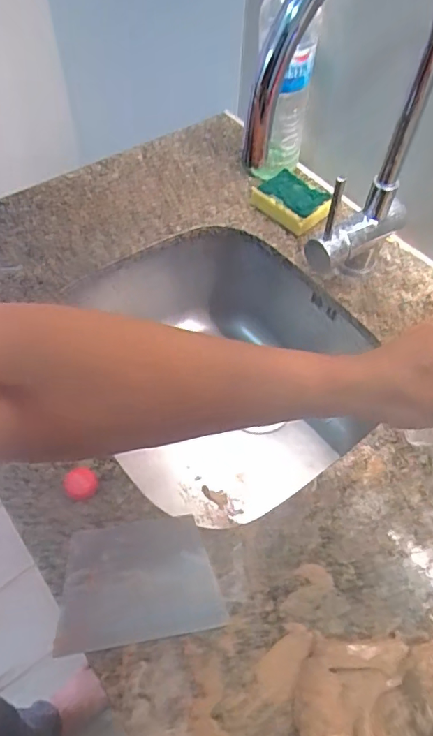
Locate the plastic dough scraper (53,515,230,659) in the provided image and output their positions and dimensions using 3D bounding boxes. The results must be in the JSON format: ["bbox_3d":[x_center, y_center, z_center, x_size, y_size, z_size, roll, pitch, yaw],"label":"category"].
[{"bbox_3d":[-0.070,0.188,0.447,0.136,0.005,0.099,-8,57,-7],"label":"plastic dough scraper"}]

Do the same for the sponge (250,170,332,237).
[{"bbox_3d":[0.106,-0.231,0.708,0.104,0.032,0.068,37,63,21],"label":"sponge"}]

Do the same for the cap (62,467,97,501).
[{"bbox_3d":[-0.132,0.113,0.488,0.030,0.017,0.027,-34,64,-21],"label":"cap"}]

